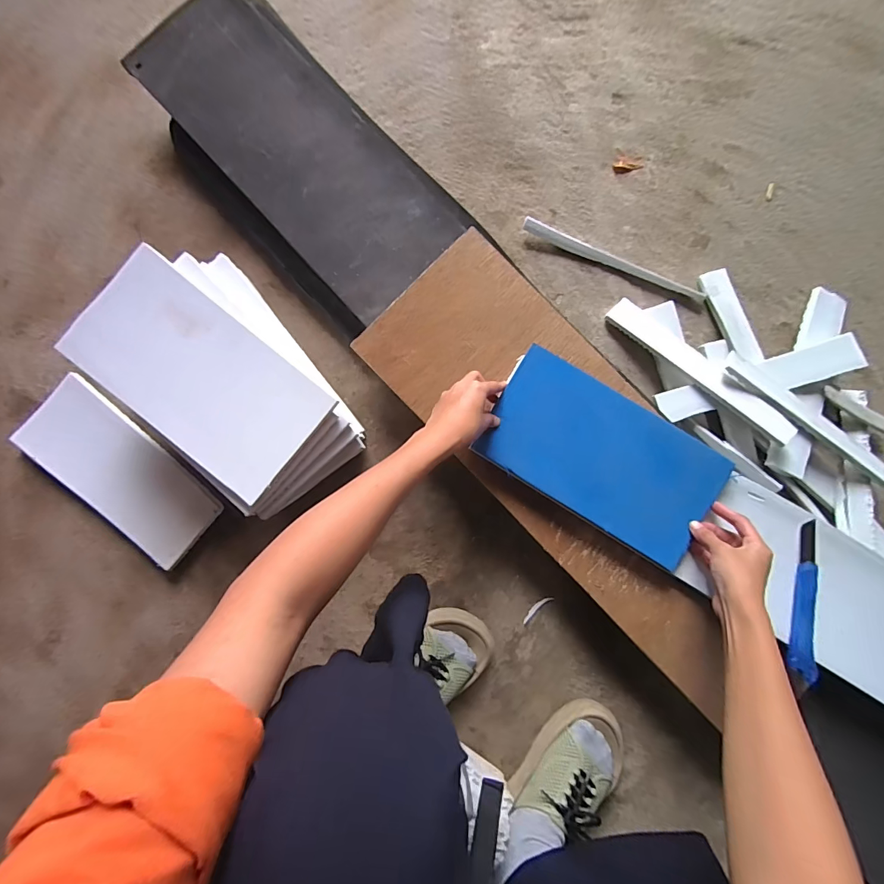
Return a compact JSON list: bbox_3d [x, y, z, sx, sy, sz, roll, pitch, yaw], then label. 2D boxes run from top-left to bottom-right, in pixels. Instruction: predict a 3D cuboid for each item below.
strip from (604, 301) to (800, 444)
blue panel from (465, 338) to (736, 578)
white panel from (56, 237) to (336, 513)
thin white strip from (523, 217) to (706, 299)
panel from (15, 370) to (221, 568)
[{"bbox_3d":[0.348,-0.102,0.548,0.045,0.016,0.276,-42,72,-3],"label":"strip"},{"bbox_3d":[0.194,0.017,0.492,0.277,0.015,0.149,31,95,2],"label":"blue panel"},{"bbox_3d":[-0.269,-0.071,0.448,0.271,0.021,0.151,39,91,-1],"label":"white panel"},{"bbox_3d":[0.249,-0.267,0.586,0.274,0.018,0.016,24,86,2],"label":"thin white strip"},{"bbox_3d":[-0.441,0.041,0.544,0.283,0.016,0.131,40,86,3],"label":"panel"}]

